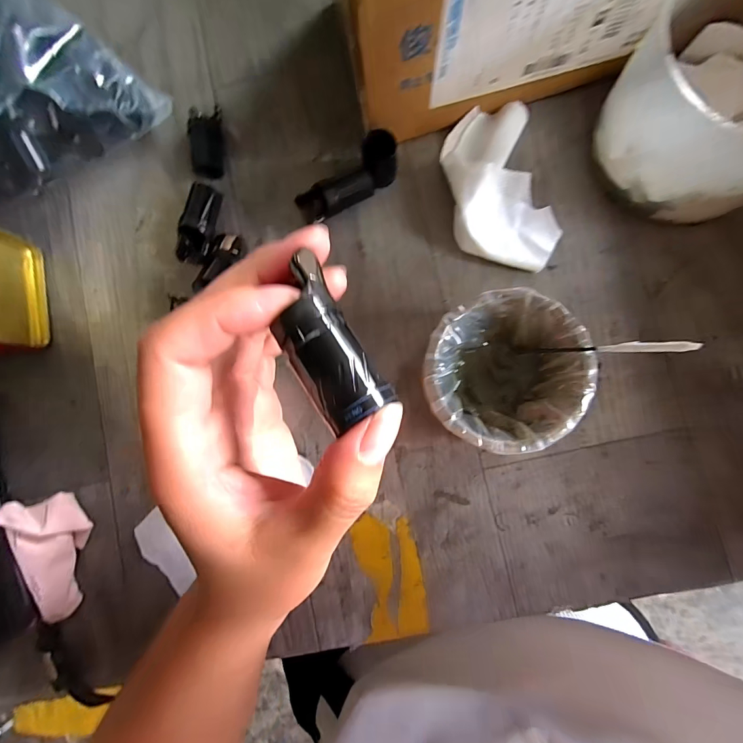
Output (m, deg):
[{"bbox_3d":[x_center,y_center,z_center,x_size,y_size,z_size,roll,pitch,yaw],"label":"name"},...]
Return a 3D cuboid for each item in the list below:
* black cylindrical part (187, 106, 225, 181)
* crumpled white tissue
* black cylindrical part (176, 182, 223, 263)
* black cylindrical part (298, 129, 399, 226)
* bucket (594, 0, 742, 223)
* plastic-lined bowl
[{"bbox_3d":[-0.116,-0.163,0.262,0.019,0.018,0.050,-5,86,5],"label":"black cylindrical part"},{"bbox_3d":[0.082,-0.119,0.239,0.064,0.023,0.109,-17,85,4],"label":"crumpled white tissue"},{"bbox_3d":[-0.119,-0.102,0.256,0.021,0.021,0.051,9,87,6],"label":"black cylindrical part"},{"bbox_3d":[-0.015,-0.125,0.245,0.071,0.030,0.023,-34,84,2],"label":"black cylindrical part"},{"bbox_3d":[0.194,-0.150,0.203,0.110,0.079,0.107,0,86,5],"label":"bucket"},{"bbox_3d":[0.074,0.002,0.218,0.083,0.049,0.081,0,86,5],"label":"plastic-lined bowl"}]

